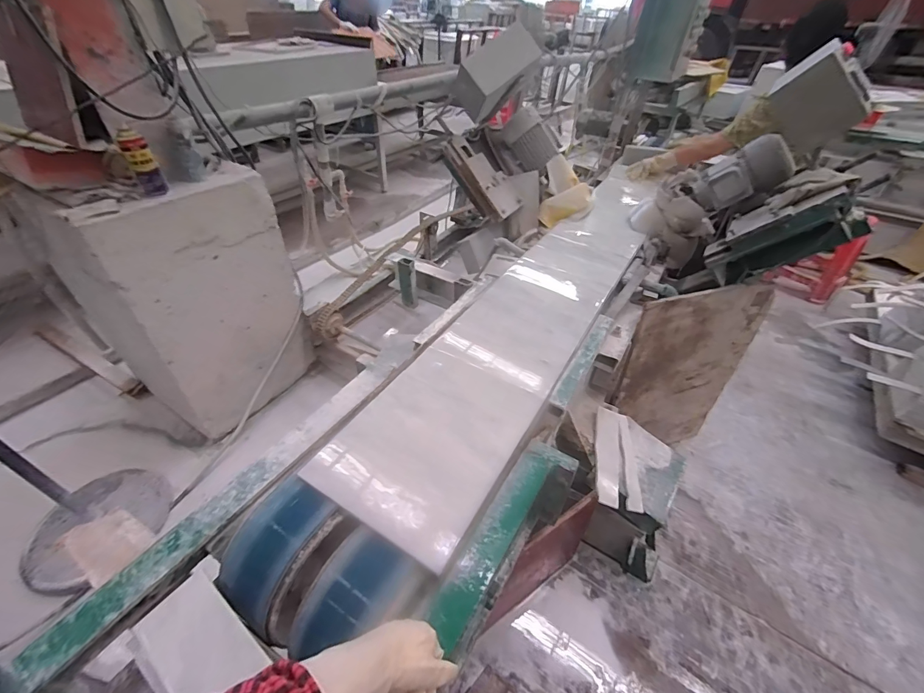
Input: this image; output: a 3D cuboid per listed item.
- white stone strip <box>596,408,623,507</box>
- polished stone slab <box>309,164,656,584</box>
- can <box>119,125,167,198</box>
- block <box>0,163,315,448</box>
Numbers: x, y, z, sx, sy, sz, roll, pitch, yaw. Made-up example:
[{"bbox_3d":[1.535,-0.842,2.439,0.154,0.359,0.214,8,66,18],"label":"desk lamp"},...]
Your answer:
[{"bbox_3d":[0.434,0.316,1.159,0.077,0.012,0.299,13,52,7],"label":"white stone strip"},{"bbox_3d":[0.276,-0.192,1.167,0.300,0.032,1.686,24,48,21],"label":"polished stone slab"},{"bbox_3d":[-0.892,-0.510,1.097,0.066,0.161,0.061,-28,52,-28],"label":"can"},{"bbox_3d":[-0.987,-0.151,1.482,0.433,0.923,0.630,20,46,17],"label":"block"}]

